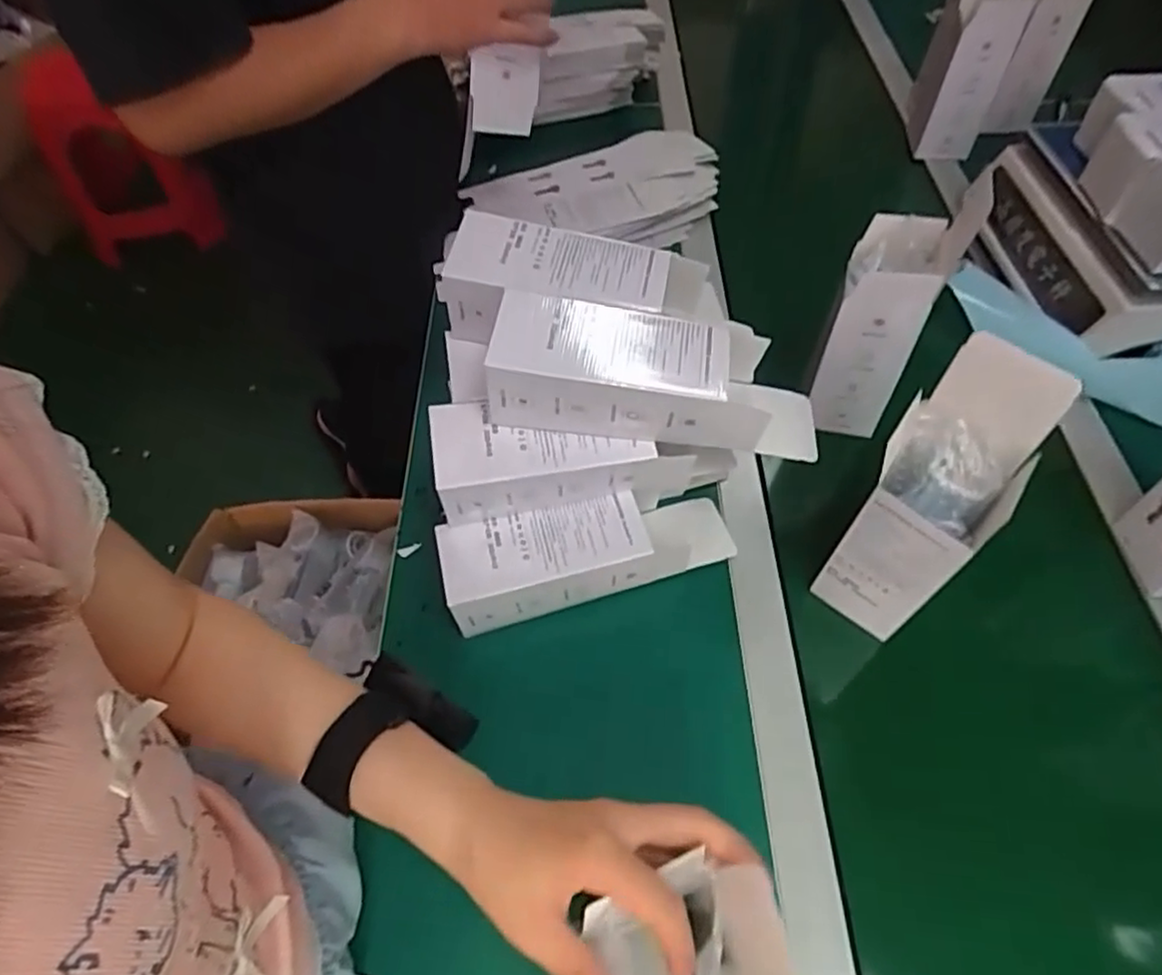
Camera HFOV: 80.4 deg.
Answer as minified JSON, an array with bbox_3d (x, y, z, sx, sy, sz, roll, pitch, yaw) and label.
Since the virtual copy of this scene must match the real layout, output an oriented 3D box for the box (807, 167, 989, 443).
[{"bbox_3d":[0.262,-0.141,0.619,0.071,0.184,0.081,22,60,16],"label":"box"}]

